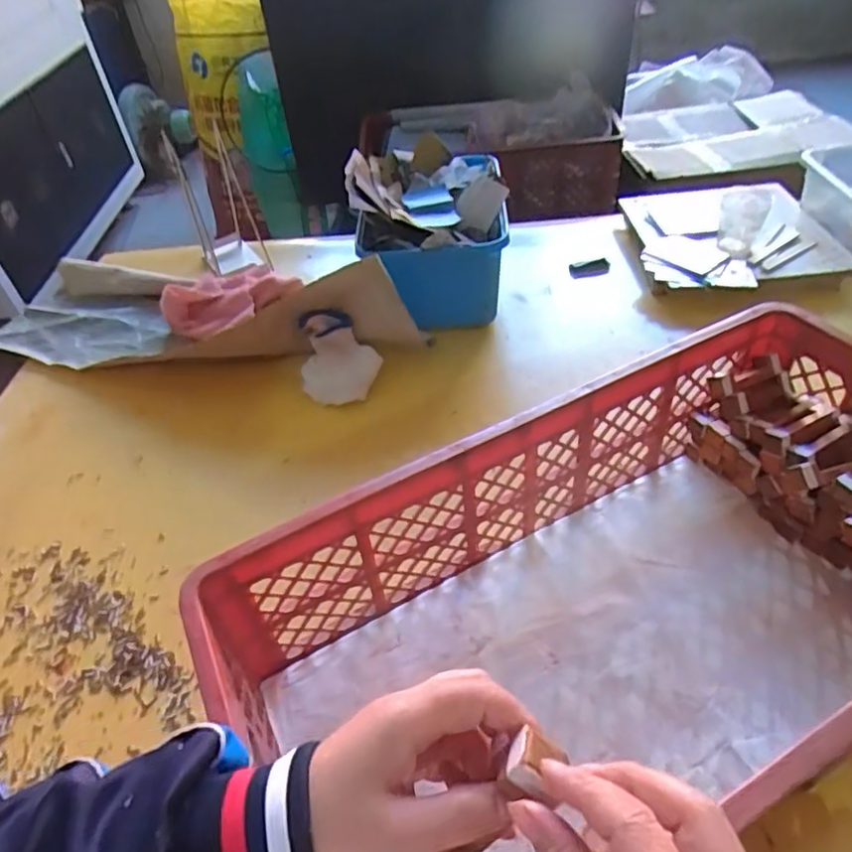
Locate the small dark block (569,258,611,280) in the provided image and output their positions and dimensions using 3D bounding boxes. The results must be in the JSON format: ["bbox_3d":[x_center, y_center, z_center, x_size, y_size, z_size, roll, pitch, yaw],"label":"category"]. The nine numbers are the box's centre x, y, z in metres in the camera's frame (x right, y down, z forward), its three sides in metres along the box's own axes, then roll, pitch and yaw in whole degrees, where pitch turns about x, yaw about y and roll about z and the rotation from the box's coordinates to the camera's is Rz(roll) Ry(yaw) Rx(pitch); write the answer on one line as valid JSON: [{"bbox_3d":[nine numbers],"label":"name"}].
[{"bbox_3d":[0.279,-0.267,1.065,0.064,0.023,0.026,-10,45,-4],"label":"small dark block"}]

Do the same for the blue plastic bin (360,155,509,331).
[{"bbox_3d":[0.021,-0.291,1.002,0.217,0.171,0.283,-1,45,6],"label":"blue plastic bin"}]

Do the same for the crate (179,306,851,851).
[{"bbox_3d":[0.173,0.148,0.527,0.639,0.184,0.323,-23,47,-16],"label":"crate"}]

